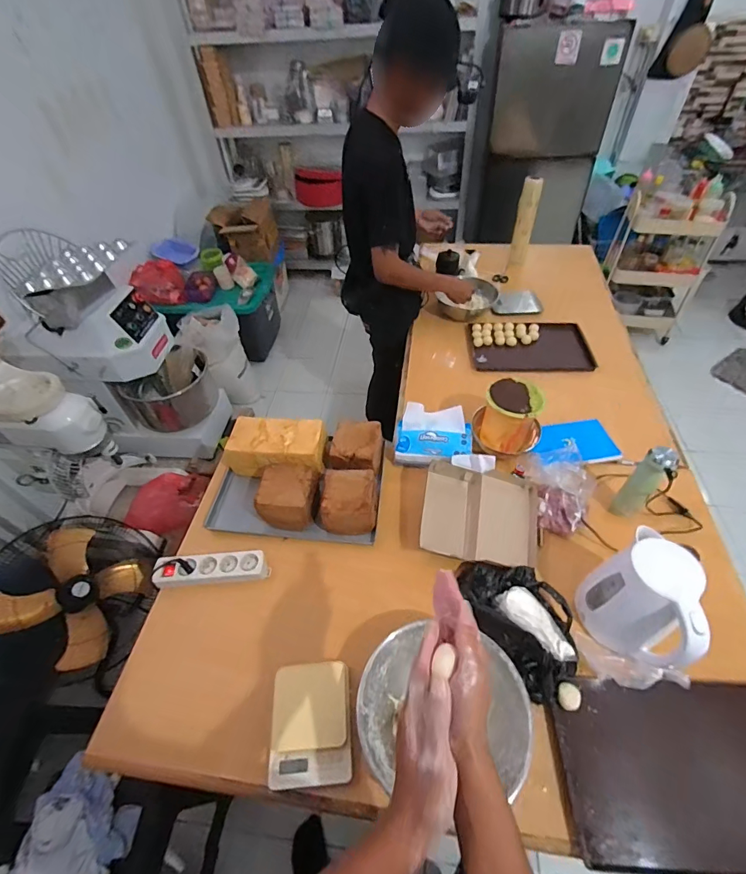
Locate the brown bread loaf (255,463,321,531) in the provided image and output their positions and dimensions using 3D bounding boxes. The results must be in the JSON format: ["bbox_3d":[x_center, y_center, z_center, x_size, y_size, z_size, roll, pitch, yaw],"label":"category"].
[{"bbox_3d":[-0.188,0.134,0.938,0.124,0.103,0.134,1,51,4],"label":"brown bread loaf"}]

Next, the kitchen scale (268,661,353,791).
[{"bbox_3d":[-0.104,0.485,0.703,0.129,0.046,0.169,-4,51,0],"label":"kitchen scale"}]

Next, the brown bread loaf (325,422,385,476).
[{"bbox_3d":[-0.049,0.036,1.022,0.137,0.094,0.124,3,51,6],"label":"brown bread loaf"}]

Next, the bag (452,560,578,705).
[{"bbox_3d":[0.278,0.333,0.785,0.167,0.065,0.265,-25,54,-16],"label":"bag"}]

